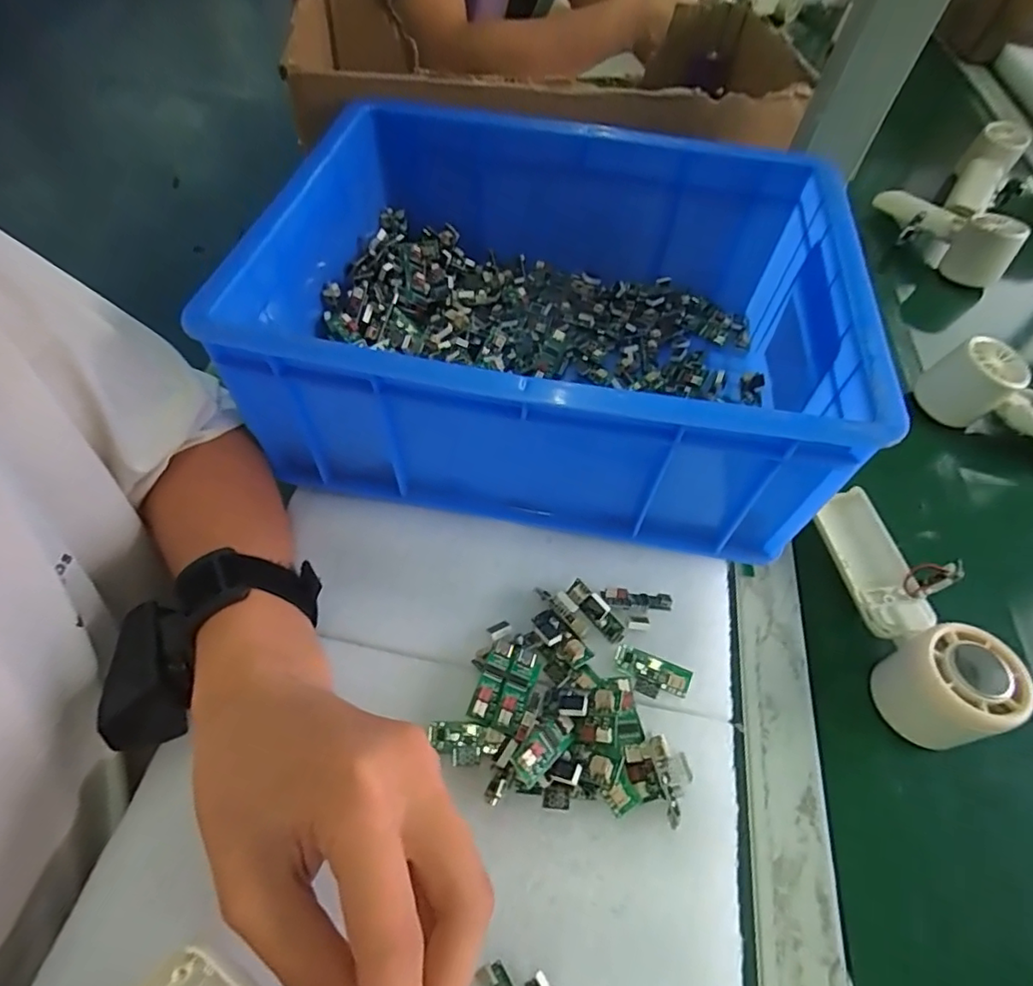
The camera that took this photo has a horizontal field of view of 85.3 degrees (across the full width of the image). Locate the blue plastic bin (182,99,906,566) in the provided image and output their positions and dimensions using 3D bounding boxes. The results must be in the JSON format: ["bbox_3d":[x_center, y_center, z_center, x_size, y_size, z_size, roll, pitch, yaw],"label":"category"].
[{"bbox_3d":[0.028,-0.118,0.366,0.334,0.122,0.254,11,56,3],"label":"blue plastic bin"}]

